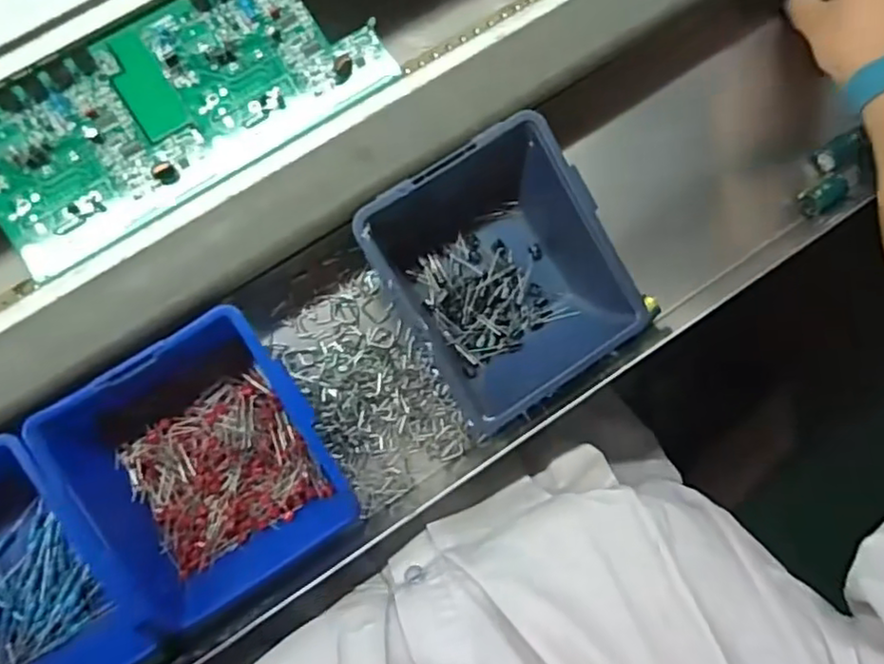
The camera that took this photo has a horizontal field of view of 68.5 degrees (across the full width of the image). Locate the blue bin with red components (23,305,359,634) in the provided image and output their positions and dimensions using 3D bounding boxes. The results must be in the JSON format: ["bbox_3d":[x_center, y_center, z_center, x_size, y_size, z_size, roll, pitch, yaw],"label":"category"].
[{"bbox_3d":[-0.123,0.070,0.352,0.111,0.070,0.134,-34,87,-8],"label":"blue bin with red components"}]

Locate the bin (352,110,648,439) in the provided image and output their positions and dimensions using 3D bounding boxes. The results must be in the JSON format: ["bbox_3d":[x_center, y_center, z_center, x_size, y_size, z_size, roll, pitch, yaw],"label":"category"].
[{"bbox_3d":[0.035,-0.031,0.374,0.118,0.069,0.135,-32,87,-8],"label":"bin"}]

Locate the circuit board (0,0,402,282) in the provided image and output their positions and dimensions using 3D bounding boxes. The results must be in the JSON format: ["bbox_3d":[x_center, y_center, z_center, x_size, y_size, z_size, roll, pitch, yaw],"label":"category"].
[{"bbox_3d":[-0.140,-0.123,0.344,0.216,0.012,0.091,-33,87,-8],"label":"circuit board"}]

